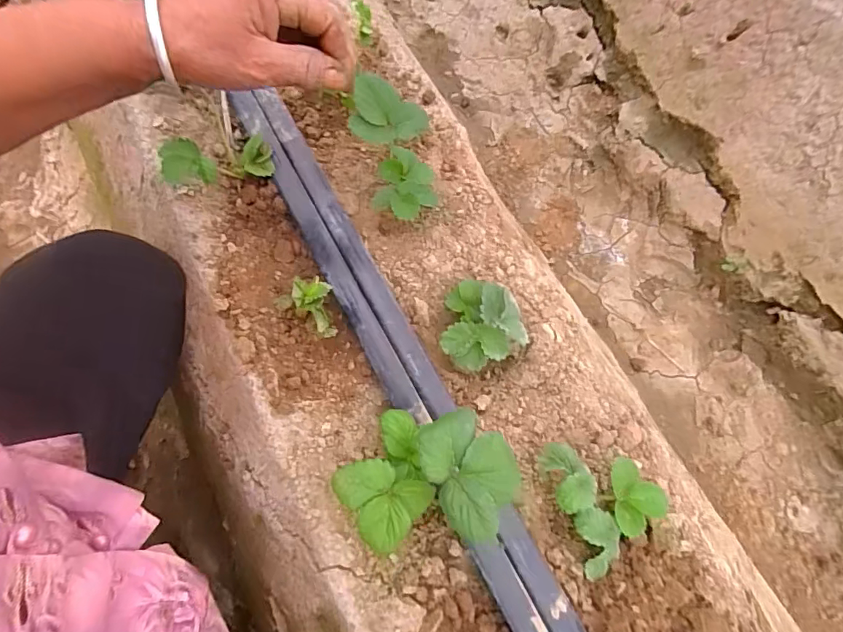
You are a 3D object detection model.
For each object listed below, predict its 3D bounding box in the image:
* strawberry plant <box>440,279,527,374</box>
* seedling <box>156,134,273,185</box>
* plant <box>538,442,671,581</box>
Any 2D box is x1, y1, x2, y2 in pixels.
[{"bbox_3d":[0.056,0.011,0.426,0.072,0.041,0.079,10,71,-1],"label":"strawberry plant"},{"bbox_3d":[-0.194,-0.147,0.449,0.096,0.040,0.054,-14,70,-30],"label":"seedling"},{"bbox_3d":[0.134,0.143,0.381,0.087,0.052,0.093,-38,78,-15],"label":"plant"}]

